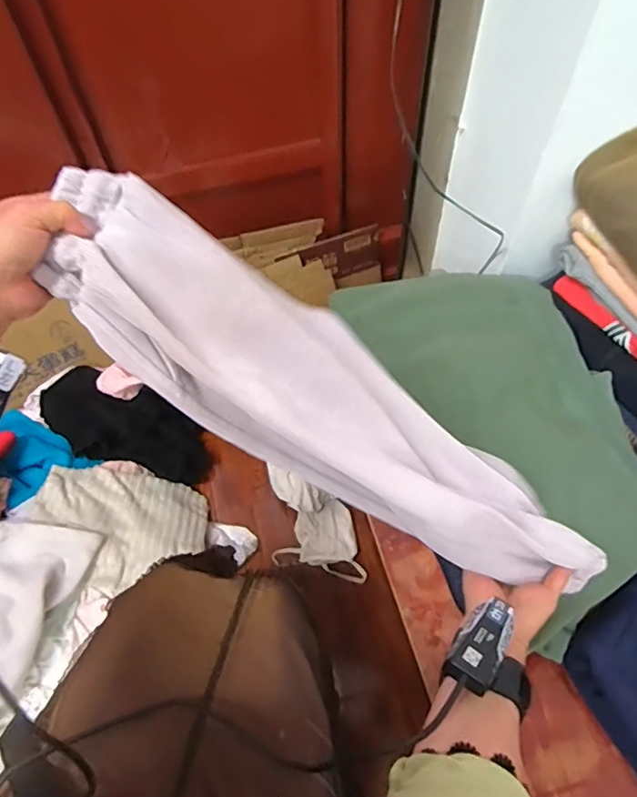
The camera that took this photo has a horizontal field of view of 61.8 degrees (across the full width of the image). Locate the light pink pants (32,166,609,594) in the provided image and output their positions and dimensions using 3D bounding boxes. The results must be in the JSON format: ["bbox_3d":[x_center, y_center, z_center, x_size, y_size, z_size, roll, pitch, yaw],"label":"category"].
[{"bbox_3d":[0.028,0.003,0.464,0.534,0.076,0.151,35,61,-15],"label":"light pink pants"}]

